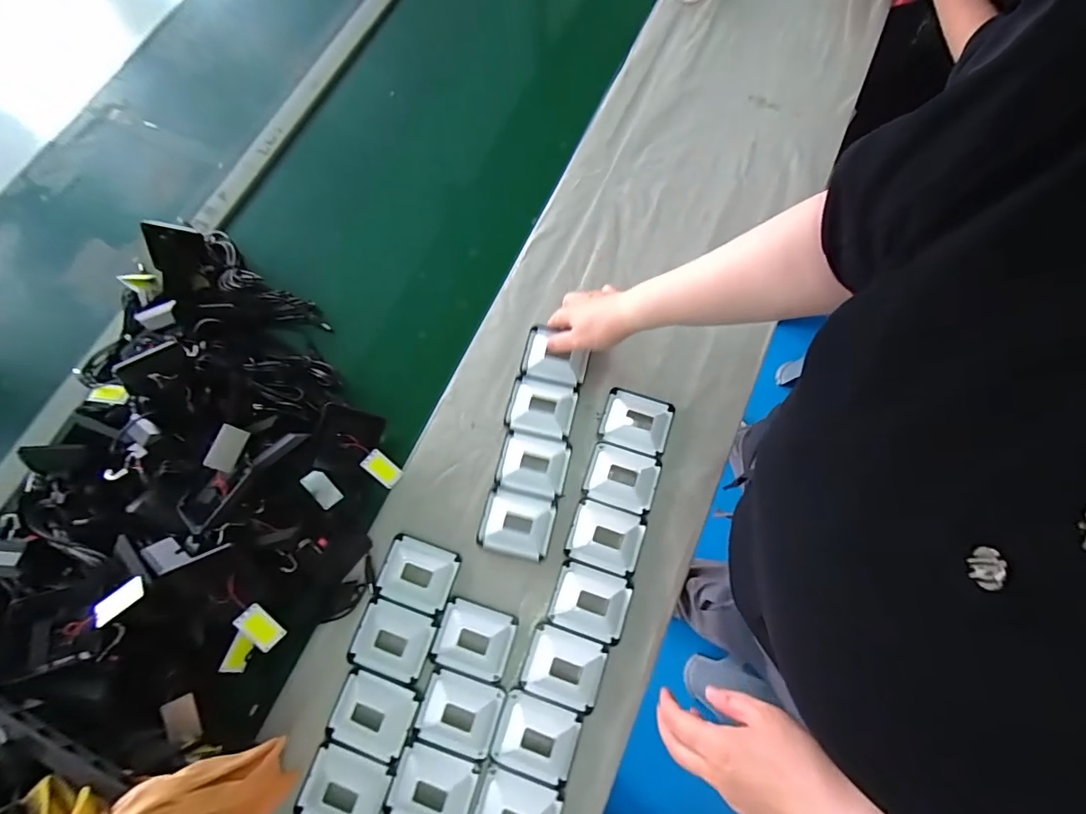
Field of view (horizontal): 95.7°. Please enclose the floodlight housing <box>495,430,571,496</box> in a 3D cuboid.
[{"bbox_3d":[-0.011,0.063,0.560,0.078,0.017,0.065,10,72,6],"label":"floodlight housing"}]

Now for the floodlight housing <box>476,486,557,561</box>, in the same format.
[{"bbox_3d":[-0.029,0.128,0.547,0.077,0.014,0.066,12,72,7],"label":"floodlight housing"}]

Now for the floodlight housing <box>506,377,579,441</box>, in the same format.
[{"bbox_3d":[-0.002,-0.001,0.581,0.078,0.020,0.065,11,72,6],"label":"floodlight housing"}]

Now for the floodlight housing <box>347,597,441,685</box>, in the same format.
[{"bbox_3d":[-0.159,0.244,0.513,0.078,0.012,0.068,16,72,8],"label":"floodlight housing"}]

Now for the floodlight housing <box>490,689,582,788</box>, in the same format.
[{"bbox_3d":[-0.007,0.326,0.486,0.076,0.022,0.067,15,72,8],"label":"floodlight housing"}]

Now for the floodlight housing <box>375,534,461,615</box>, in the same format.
[{"bbox_3d":[-0.137,0.181,0.533,0.080,0.010,0.066,16,72,8],"label":"floodlight housing"}]

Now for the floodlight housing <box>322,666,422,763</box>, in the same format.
[{"bbox_3d":[-0.172,0.308,0.489,0.080,0.015,0.065,18,73,8],"label":"floodlight housing"}]

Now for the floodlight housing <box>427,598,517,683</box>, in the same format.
[{"bbox_3d":[-0.073,0.242,0.512,0.077,0.009,0.064,16,72,8],"label":"floodlight housing"}]

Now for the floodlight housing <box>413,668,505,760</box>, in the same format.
[{"bbox_3d":[-0.084,0.309,0.495,0.076,0.016,0.063,16,72,8],"label":"floodlight housing"}]

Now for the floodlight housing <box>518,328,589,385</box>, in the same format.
[{"bbox_3d":[0.015,-0.066,0.603,0.079,0.023,0.064,12,72,7],"label":"floodlight housing"}]

